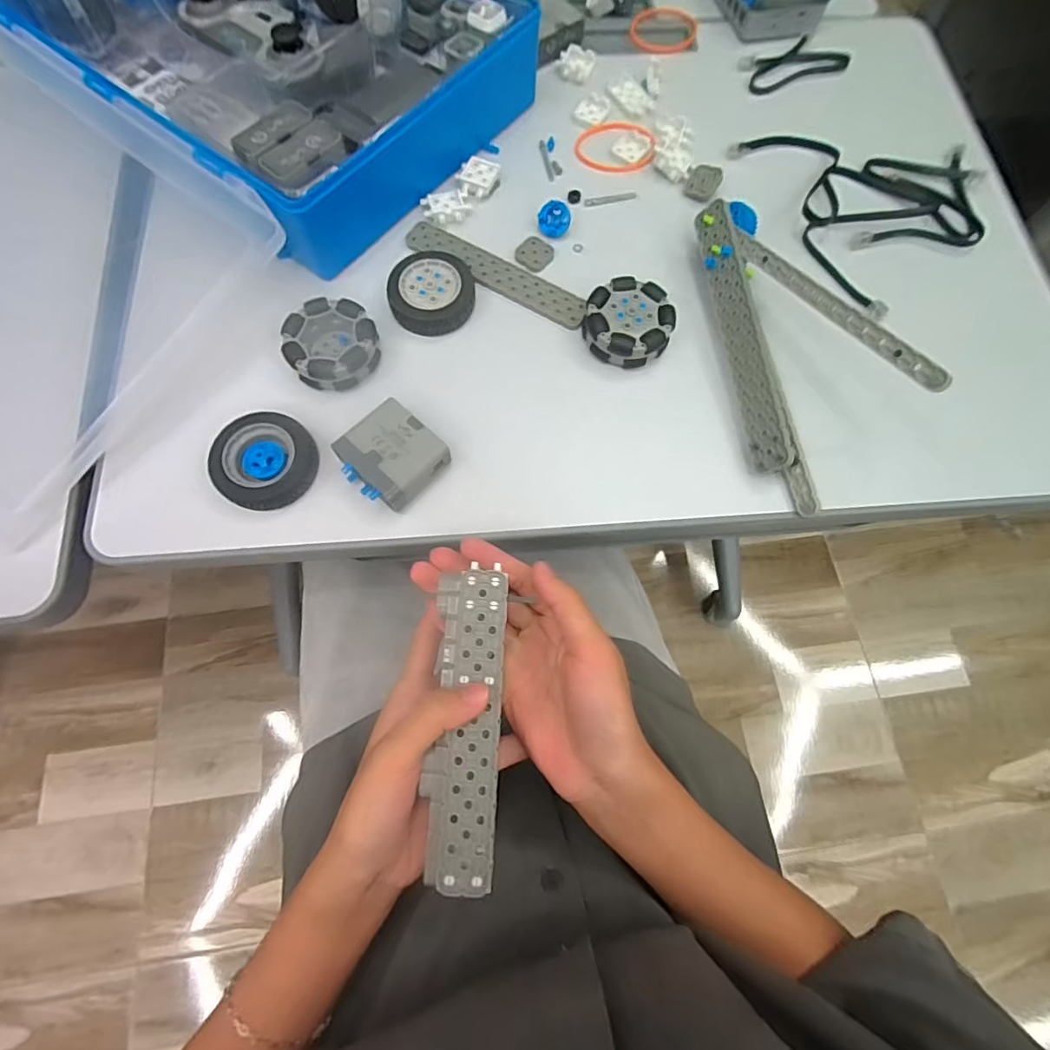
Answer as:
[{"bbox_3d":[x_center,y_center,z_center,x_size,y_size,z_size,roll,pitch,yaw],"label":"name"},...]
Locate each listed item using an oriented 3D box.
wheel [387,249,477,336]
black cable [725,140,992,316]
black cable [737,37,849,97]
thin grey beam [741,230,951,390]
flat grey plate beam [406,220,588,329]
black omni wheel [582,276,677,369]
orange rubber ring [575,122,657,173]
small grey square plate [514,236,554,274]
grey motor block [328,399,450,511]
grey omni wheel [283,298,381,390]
[{"bbox_3d":[-0.066,-0.166,0.378,0.059,0.014,0.062,0,72,-1],"label":"wheel"},{"bbox_3d":[0.278,-0.270,0.421,0.162,0.014,0.181,-31,75,-10],"label":"black cable"},{"bbox_3d":[0.240,-0.411,0.473,0.091,0.011,0.043,-15,73,-6],"label":"black cable"},{"bbox_3d":[0.187,-0.136,0.327,0.009,0.011,0.169,-23,57,-10],"label":"thin grey beam"},{"bbox_3d":[-0.023,-0.188,0.393,0.151,0.004,0.030,29,74,8],"label":"flat grey plate beam"},{"bbox_3d":[0.072,-0.141,0.374,0.060,0.025,0.056,0,72,-1],"label":"black omni wheel"},{"bbox_3d":[0.075,-0.314,0.439,0.065,0.009,0.053,10,72,2],"label":"orange rubber ring"},{"bbox_3d":[0.007,-0.205,0.400,0.026,0.004,0.027,30,74,8],"label":"small grey square plate"},{"bbox_3d":[-0.085,-0.043,0.336,0.057,0.023,0.055,41,76,11],"label":"grey motor block"},{"bbox_3d":[-0.132,-0.123,0.361,0.059,0.020,0.056,0,72,-1],"label":"grey omni wheel"}]

